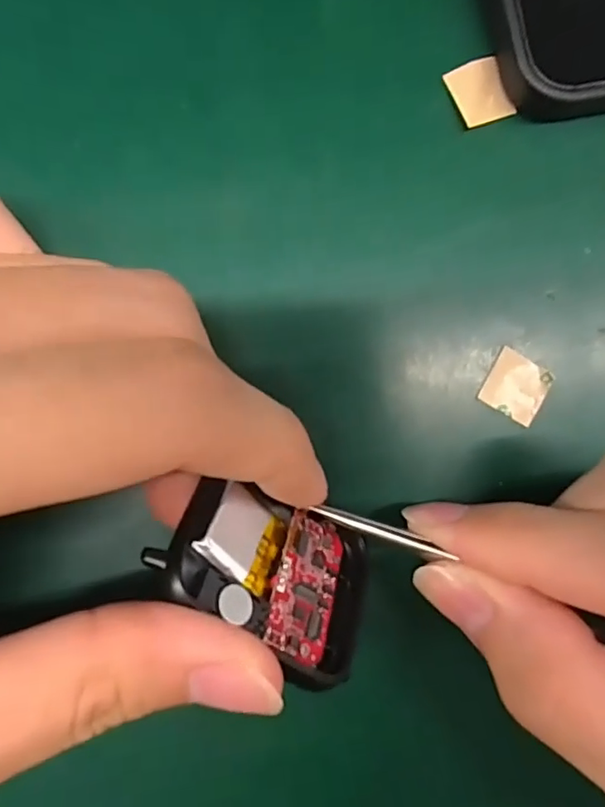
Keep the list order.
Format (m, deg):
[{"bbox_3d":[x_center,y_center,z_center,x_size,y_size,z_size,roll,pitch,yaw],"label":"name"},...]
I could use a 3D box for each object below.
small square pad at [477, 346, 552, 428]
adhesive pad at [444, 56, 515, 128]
[{"bbox_3d":[0.053,-0.004,0.138,0.015,0.004,0.014,30,84,-4],"label":"small square pad"},{"bbox_3d":[0.044,-0.078,0.139,0.014,0.004,0.015,-25,90,-7],"label":"adhesive pad"}]

